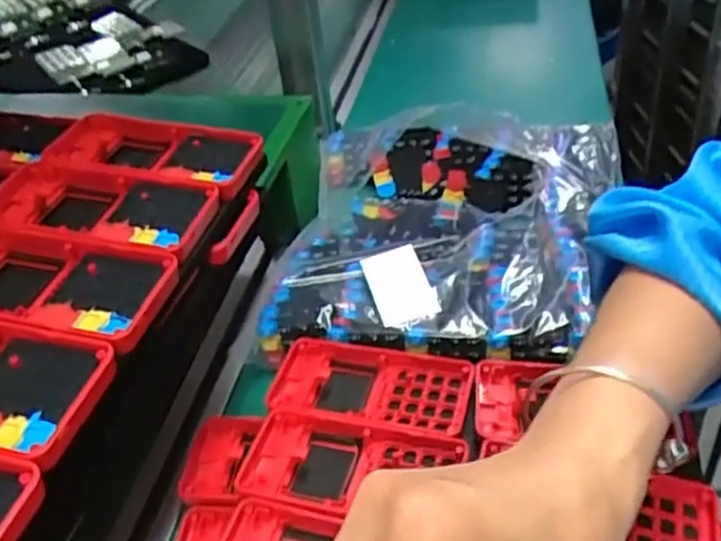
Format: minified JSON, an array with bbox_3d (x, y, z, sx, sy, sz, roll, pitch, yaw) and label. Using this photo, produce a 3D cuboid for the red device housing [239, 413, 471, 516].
[{"bbox_3d":[-0.008,0.111,0.403,0.119,0.012,0.062,7,40,17],"label":"red device housing"}]

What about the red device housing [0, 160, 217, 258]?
[{"bbox_3d":[-0.146,-0.033,0.395,0.125,0.016,0.062,5,40,15],"label":"red device housing"}]

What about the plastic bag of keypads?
[{"bbox_3d":[0.078,-0.042,0.612,0.274,0.045,0.346,3,39,12],"label":"plastic bag of keypads"}]

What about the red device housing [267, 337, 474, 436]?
[{"bbox_3d":[0.005,0.072,0.450,0.122,0.009,0.064,6,40,16],"label":"red device housing"}]

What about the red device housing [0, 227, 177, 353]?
[{"bbox_3d":[-0.159,0.005,0.349,0.133,0.015,0.066,6,40,15],"label":"red device housing"}]

